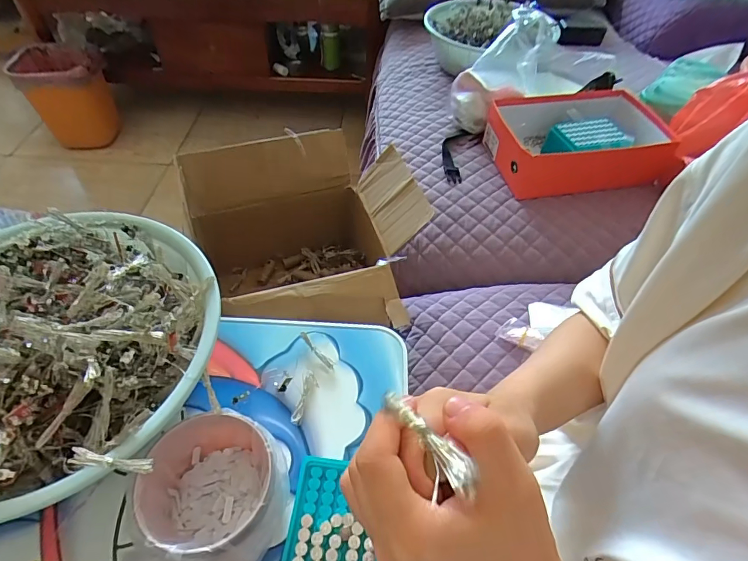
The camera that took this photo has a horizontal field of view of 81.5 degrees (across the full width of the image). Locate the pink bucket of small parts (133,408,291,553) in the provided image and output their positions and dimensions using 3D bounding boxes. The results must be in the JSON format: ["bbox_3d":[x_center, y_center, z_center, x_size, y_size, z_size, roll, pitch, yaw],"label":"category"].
[{"bbox_3d":[-0.146,0.195,0.410,0.123,0.089,0.112,1,50,-1],"label":"pink bucket of small parts"}]

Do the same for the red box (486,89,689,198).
[{"bbox_3d":[0.392,-0.261,0.849,0.305,0.108,0.207,-6,51,-7],"label":"red box"}]

